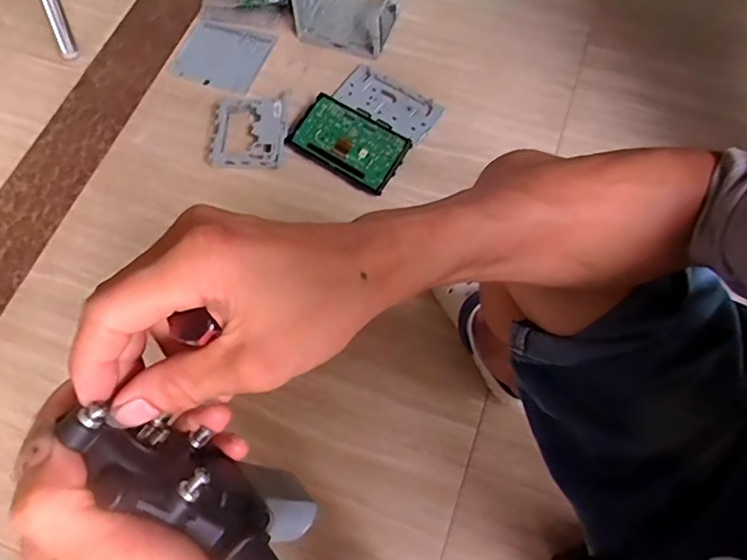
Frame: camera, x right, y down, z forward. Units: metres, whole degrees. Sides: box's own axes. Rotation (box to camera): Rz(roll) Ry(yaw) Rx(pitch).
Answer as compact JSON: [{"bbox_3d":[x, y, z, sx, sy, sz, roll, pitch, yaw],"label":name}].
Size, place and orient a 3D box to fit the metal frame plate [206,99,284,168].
[{"bbox_3d":[-0.226,-0.270,0.987,0.135,0.019,0.136,6,70,5],"label":"metal frame plate"}]

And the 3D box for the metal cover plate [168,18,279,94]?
[{"bbox_3d":[-0.297,-0.452,1.076,0.170,0.017,0.138,21,72,10],"label":"metal cover plate"}]

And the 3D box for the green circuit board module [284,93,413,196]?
[{"bbox_3d":[-0.042,-0.254,0.972,0.205,0.024,0.132,32,74,14],"label":"green circuit board module"}]

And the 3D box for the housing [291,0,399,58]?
[{"bbox_3d":[-0.049,-0.539,1.046,0.182,0.082,0.158,18,71,9],"label":"housing"}]

